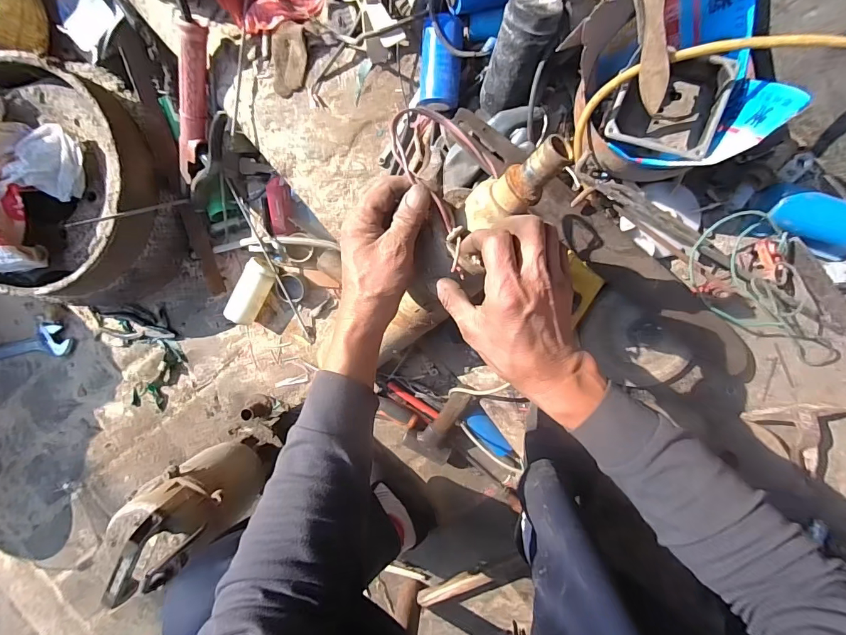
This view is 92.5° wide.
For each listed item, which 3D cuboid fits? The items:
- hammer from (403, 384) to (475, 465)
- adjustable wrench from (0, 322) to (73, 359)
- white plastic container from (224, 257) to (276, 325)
[{"bbox_3d":[0.036,0.180,0.697,0.084,0.027,0.183,29,126,5],"label":"hammer"},{"bbox_3d":[-0.908,0.058,0.889,0.305,0.029,0.072,-6,93,8],"label":"adjustable wrench"},{"bbox_3d":[-0.325,-0.047,0.756,0.054,0.041,0.126,35,98,4],"label":"white plastic container"}]

